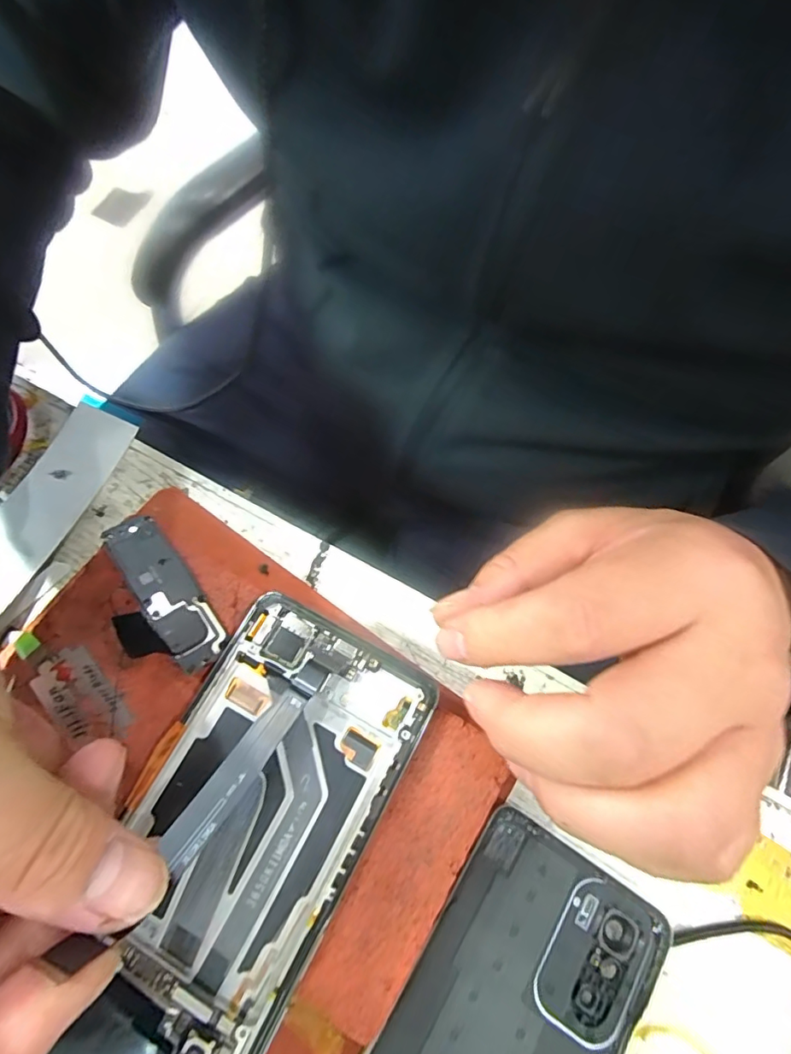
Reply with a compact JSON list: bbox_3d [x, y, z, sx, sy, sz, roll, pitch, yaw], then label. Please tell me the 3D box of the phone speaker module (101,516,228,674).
[{"bbox_3d":[-0.087,0.025,0.200,0.021,0.009,0.066,-36,74,-11],"label":"phone speaker module"}]

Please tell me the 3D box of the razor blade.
[{"bbox_3d":[-0.114,0.062,0.190,0.040,0.004,0.022,42,76,13],"label":"razor blade"}]

